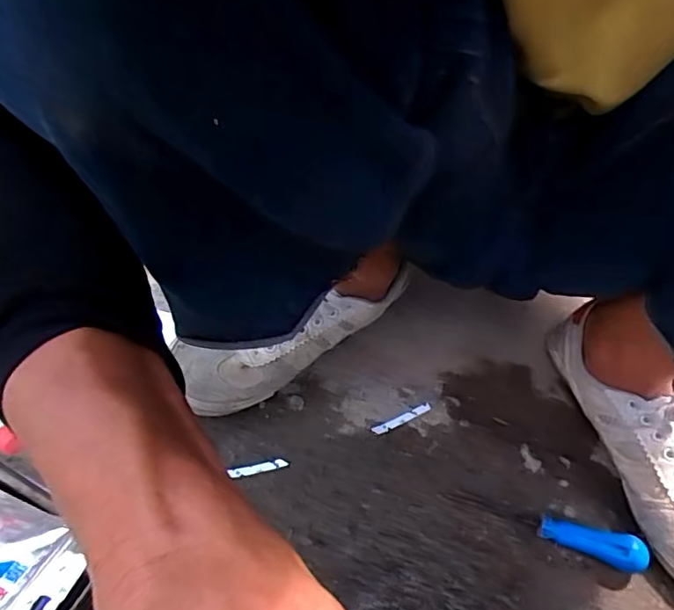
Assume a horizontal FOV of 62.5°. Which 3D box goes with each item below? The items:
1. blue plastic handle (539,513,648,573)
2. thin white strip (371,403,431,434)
[{"bbox_3d":[0.194,0.182,0.423,0.075,0.023,0.022,14,49,7],"label":"blue plastic handle"},{"bbox_3d":[0.058,0.099,0.490,0.061,0.006,0.008,-22,54,-20],"label":"thin white strip"}]

